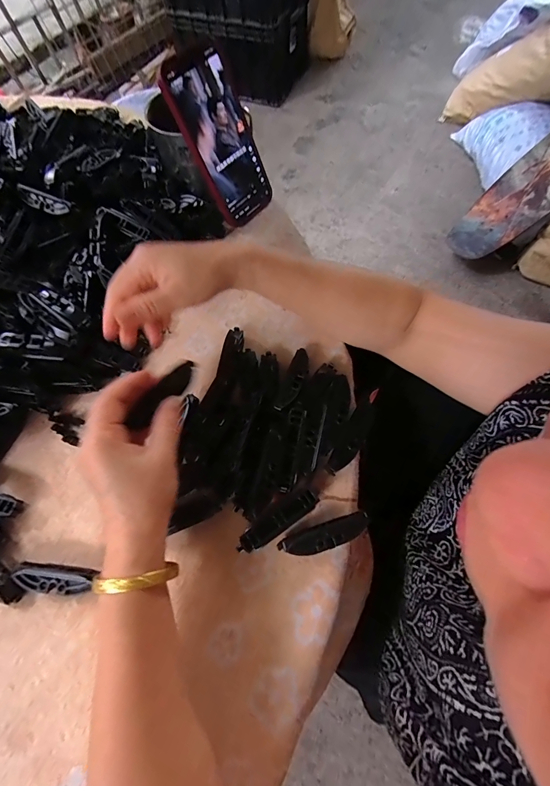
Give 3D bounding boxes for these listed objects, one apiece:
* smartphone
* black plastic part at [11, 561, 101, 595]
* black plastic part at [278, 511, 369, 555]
[{"bbox_3d":[-0.056,-0.278,0.374,0.075,0.160,0.007,-43,49,-10],"label":"smartphone"},{"bbox_3d":[-0.185,0.158,0.285,0.069,0.014,0.018,3,70,3],"label":"black plastic part"},{"bbox_3d":[0.043,0.123,0.289,0.078,0.017,0.019,-17,70,-4],"label":"black plastic part"}]

